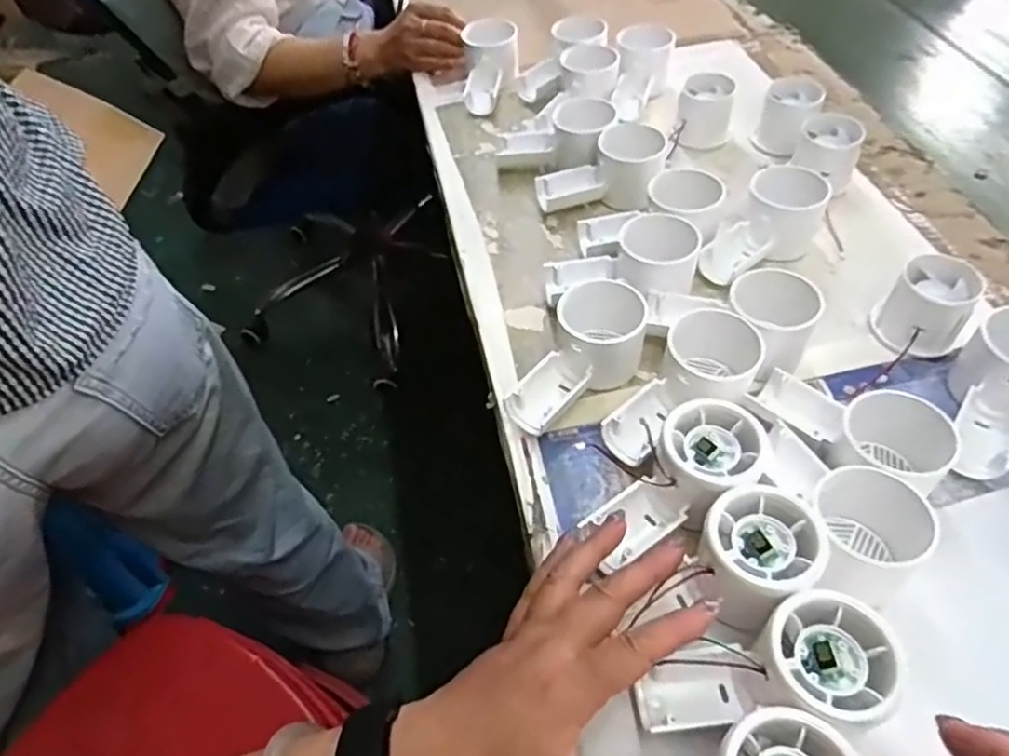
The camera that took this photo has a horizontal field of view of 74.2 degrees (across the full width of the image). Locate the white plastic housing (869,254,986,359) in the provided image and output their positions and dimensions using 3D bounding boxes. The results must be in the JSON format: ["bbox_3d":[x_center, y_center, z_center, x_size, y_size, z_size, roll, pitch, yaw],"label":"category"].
[{"bbox_3d":[0.293,-0.047,0.467,0.054,0.050,0.058,29,58,24],"label":"white plastic housing"}]

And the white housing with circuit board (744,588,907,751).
[{"bbox_3d":[0.148,0.136,0.315,0.055,0.047,0.059,-2,51,2],"label":"white housing with circuit board"}]

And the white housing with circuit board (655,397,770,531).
[{"bbox_3d":[0.117,0.050,0.392,0.057,0.047,0.057,-2,51,2],"label":"white housing with circuit board"}]

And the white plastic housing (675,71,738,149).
[{"bbox_3d":[0.194,-0.258,0.646,0.052,0.051,0.044,9,52,11],"label":"white plastic housing"}]

